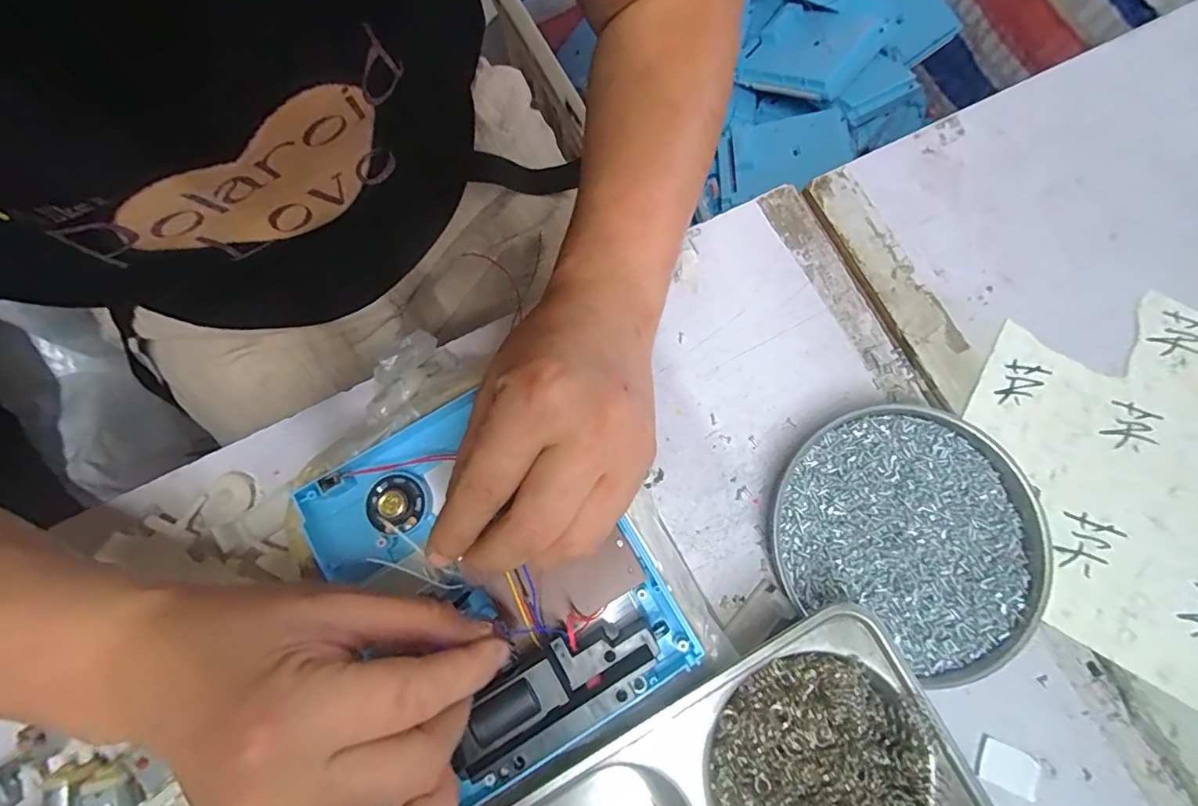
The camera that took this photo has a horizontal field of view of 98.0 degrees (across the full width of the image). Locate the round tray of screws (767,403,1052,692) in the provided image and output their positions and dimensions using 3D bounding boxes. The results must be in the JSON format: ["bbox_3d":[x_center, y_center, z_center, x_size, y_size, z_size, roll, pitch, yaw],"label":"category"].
[{"bbox_3d":[0.163,0.068,0.278,0.132,0.020,0.123,0,78,-1],"label":"round tray of screws"}]

